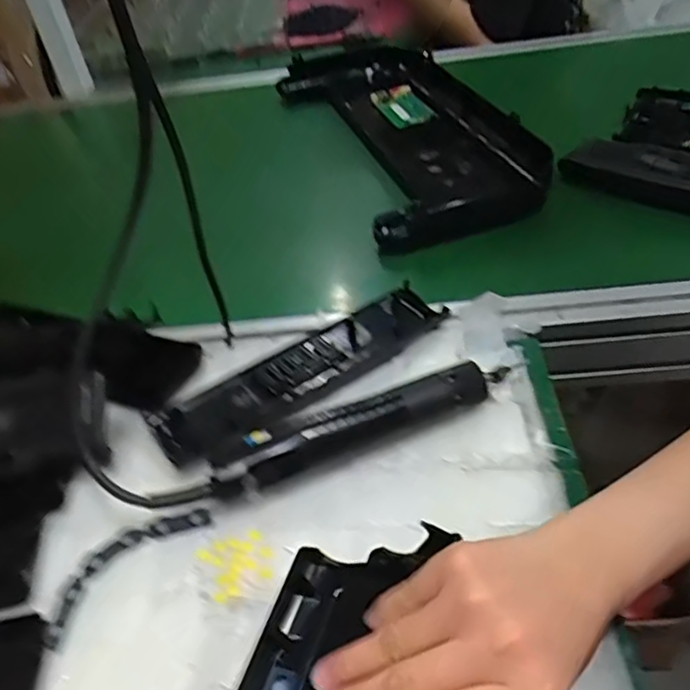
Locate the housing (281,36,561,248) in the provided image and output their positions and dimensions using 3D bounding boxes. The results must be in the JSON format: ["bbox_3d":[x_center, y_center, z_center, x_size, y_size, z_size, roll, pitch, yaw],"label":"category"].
[{"bbox_3d":[0.066,-0.282,0.816,0.210,0.079,0.423,-15,42,-6],"label":"housing"}]

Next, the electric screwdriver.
[{"bbox_3d":[0.023,0.054,0.432,0.192,0.033,0.027,-19,42,-13],"label":"electric screwdriver"}]

